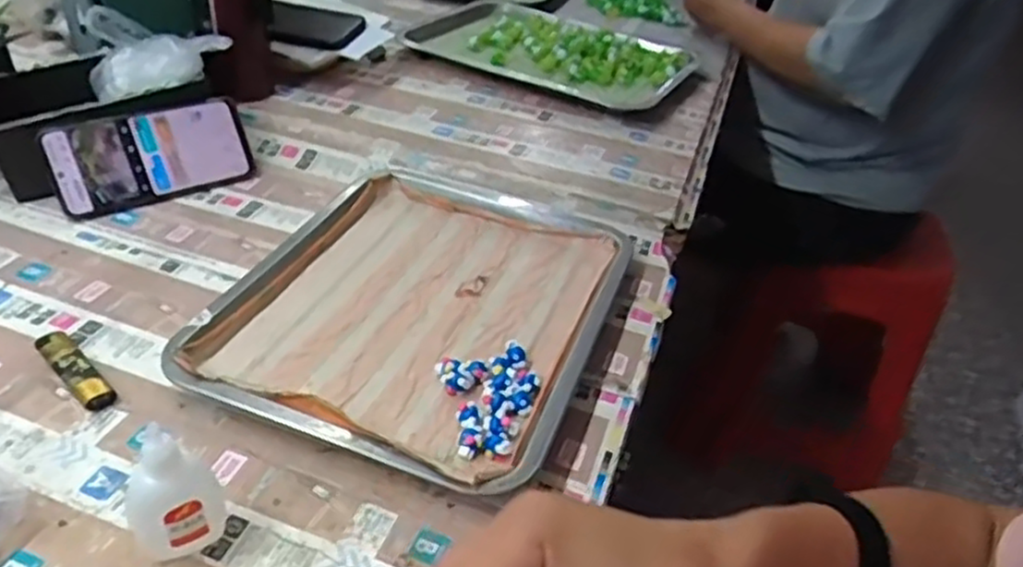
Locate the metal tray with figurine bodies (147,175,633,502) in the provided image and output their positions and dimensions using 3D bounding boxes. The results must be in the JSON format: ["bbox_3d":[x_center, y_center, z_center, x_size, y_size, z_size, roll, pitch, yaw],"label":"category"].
[{"bbox_3d":[-0.072,0.012,0.577,0.278,0.030,0.313,17,38,14],"label":"metal tray with figurine bodies"}]

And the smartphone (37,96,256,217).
[{"bbox_3d":[-0.326,-0.117,0.667,0.165,0.079,0.008,-20,15,-30],"label":"smartphone"}]

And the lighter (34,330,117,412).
[{"bbox_3d":[-0.292,0.057,0.492,0.080,0.014,0.020,32,44,30],"label":"lighter"}]

